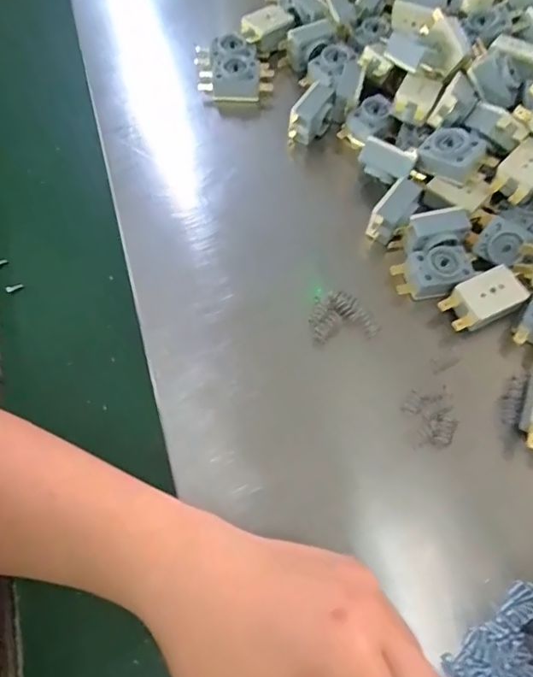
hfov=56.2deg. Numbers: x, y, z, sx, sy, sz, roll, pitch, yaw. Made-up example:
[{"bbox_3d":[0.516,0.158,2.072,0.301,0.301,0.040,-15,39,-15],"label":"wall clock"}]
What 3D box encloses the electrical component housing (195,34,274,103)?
[{"bbox_3d":[-0.026,-0.214,0.406,0.058,0.036,0.050,-8,66,-1],"label":"electrical component housing"}]

